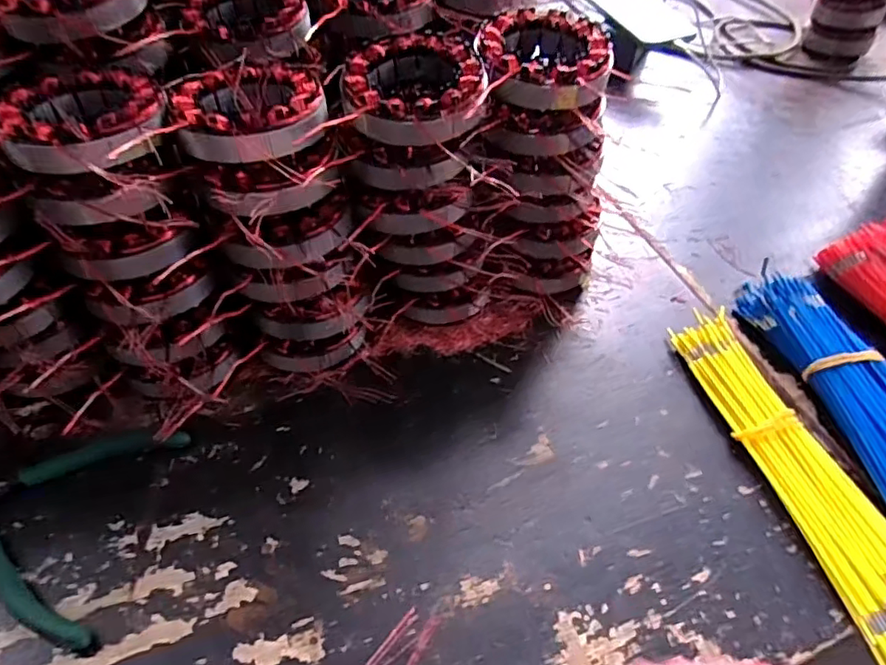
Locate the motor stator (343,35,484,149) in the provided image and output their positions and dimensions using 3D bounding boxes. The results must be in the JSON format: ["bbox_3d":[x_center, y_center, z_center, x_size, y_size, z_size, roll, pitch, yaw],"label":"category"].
[{"bbox_3d":[-0.017,-0.149,0.365,0.082,0.032,0.082,1,49,-2],"label":"motor stator"}]

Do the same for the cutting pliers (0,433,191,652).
[{"bbox_3d":[-0.240,0.106,0.349,0.128,0.013,0.126,8,50,3],"label":"cutting pliers"}]

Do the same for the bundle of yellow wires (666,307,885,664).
[{"bbox_3d":[0.237,0.084,0.394,0.060,0.018,0.240,-10,51,-11],"label":"bundle of yellow wires"}]

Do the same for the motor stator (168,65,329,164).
[{"bbox_3d":[-0.111,-0.128,0.343,0.081,0.029,0.089,-12,51,-13],"label":"motor stator"}]

